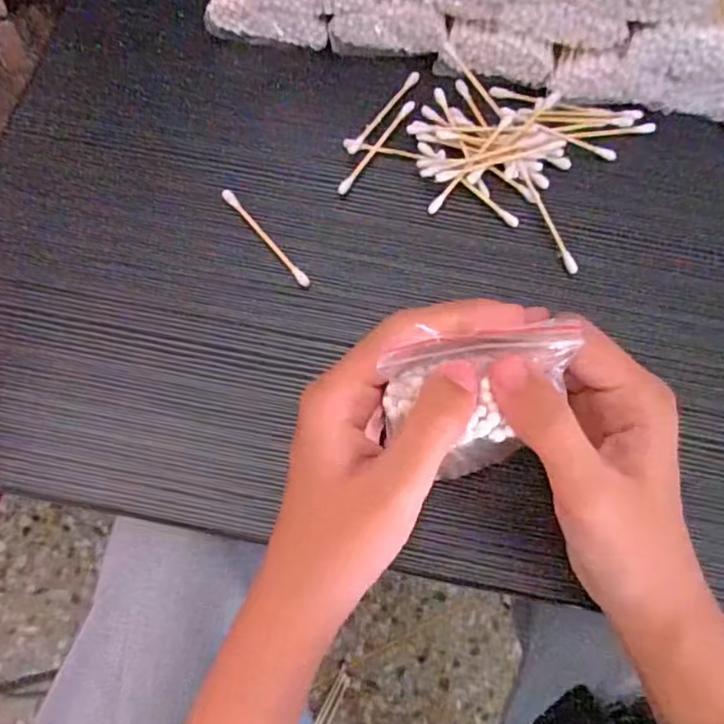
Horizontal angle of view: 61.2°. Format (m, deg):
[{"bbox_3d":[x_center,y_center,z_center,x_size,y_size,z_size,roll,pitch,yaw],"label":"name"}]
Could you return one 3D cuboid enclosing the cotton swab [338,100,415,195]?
[{"bbox_3d":[0.008,-0.116,0.330,0.006,0.005,0.068,33,72,9],"label":"cotton swab"}]

